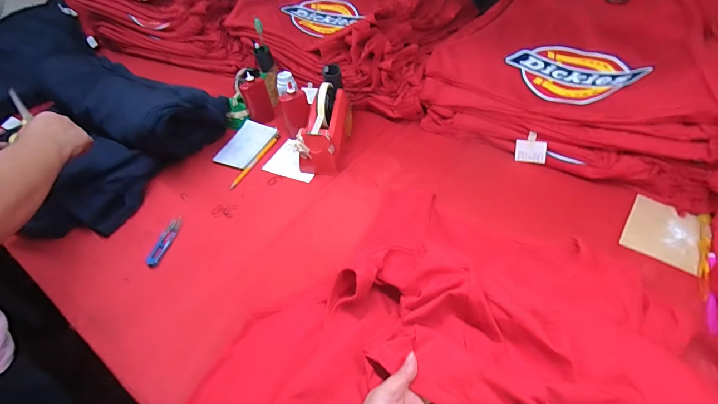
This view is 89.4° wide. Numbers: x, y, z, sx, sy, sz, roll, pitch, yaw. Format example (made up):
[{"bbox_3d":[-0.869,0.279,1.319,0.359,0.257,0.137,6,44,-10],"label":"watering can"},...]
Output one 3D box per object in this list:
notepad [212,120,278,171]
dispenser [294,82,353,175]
[{"bbox_3d":[-0.248,-0.126,0.790,0.089,0.009,0.139,24,56,16],"label":"notepad"},{"bbox_3d":[-0.069,-0.159,0.738,0.074,0.113,0.177,6,48,11],"label":"dispenser"}]

